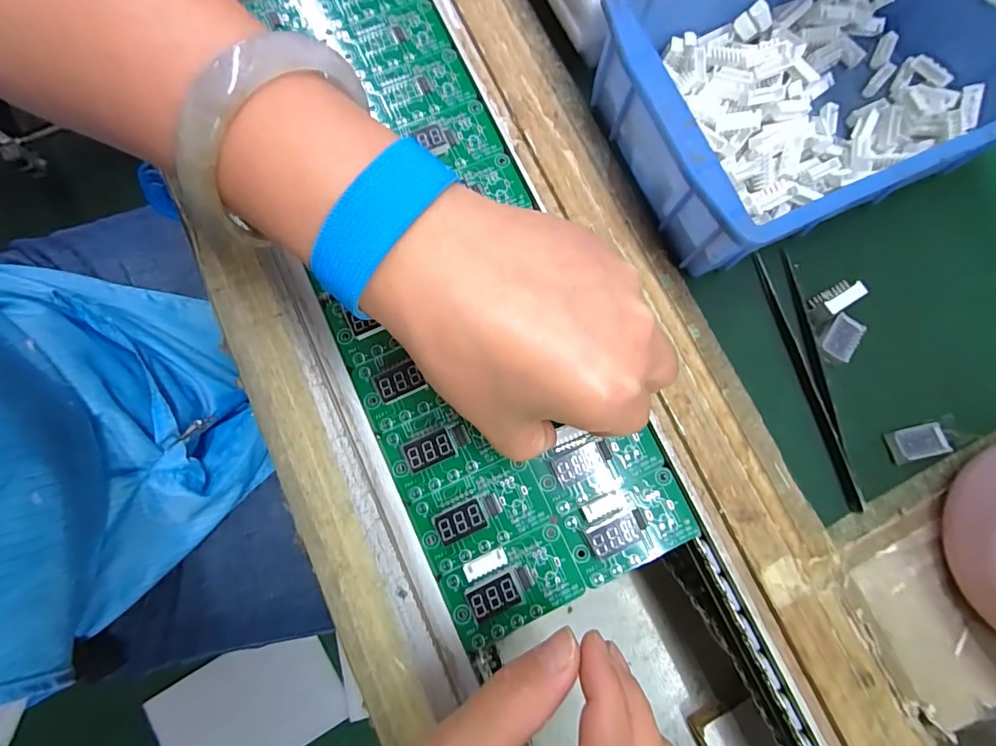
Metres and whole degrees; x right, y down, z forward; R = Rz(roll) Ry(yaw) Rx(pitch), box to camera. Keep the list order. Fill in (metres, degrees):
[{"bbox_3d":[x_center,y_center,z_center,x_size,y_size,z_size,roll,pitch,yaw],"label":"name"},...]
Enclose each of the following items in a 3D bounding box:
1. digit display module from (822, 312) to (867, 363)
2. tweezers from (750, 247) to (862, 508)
[{"bbox_3d":[0.174,-0.017,0.233,0.015,0.007,0.023,28,80,3],"label":"digit display module"},{"bbox_3d":[0.159,0.001,0.231,0.018,0.008,0.132,-12,81,-4],"label":"tweezers"}]

